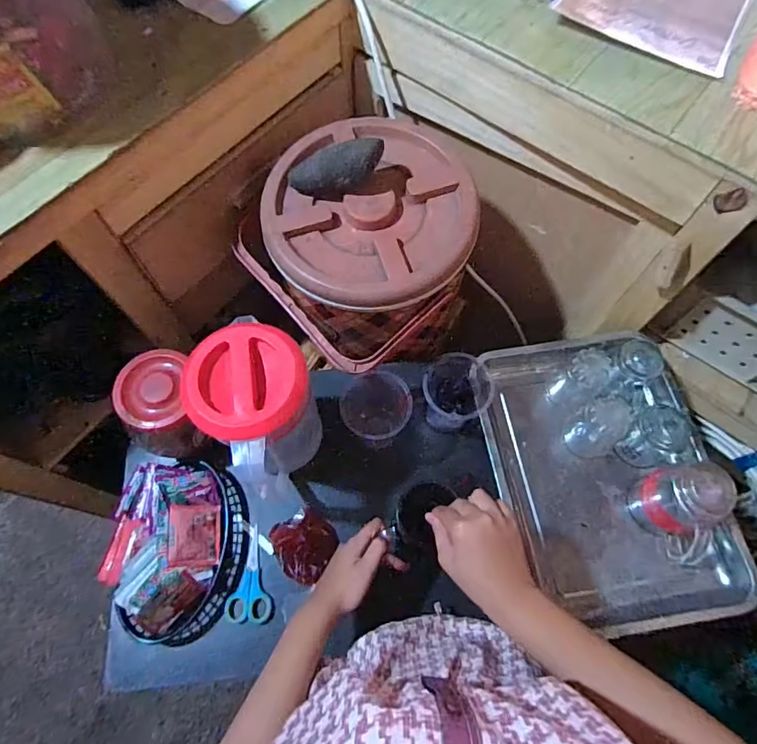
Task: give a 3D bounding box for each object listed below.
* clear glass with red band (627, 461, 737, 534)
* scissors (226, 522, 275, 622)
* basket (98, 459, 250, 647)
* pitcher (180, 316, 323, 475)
[{"bbox_3d":[0.381,0.160,0.606,0.084,0.114,0.075,-7,68,-2],"label":"clear glass with red band"},{"bbox_3d":[-0.167,0.263,0.628,0.058,0.011,0.115,-4,68,-1],"label":"scissors"},{"bbox_3d":[-0.255,0.224,0.613,0.155,0.072,0.210,0,68,1],"label":"basket"},{"bbox_3d":[-0.138,0.040,0.591,0.119,0.218,0.119,0,68,1],"label":"pitcher"}]

